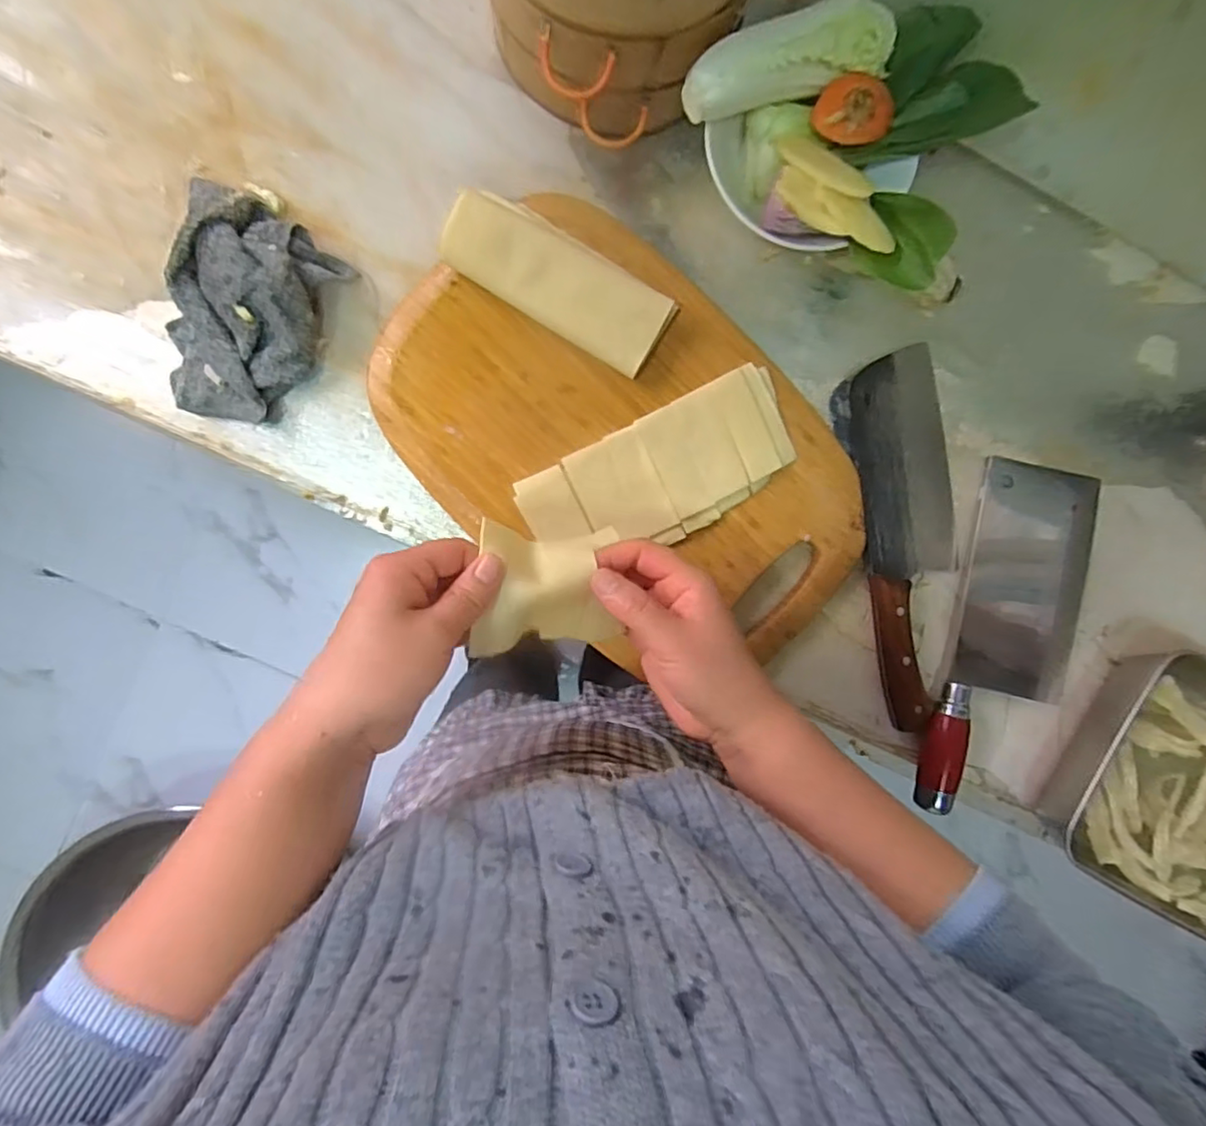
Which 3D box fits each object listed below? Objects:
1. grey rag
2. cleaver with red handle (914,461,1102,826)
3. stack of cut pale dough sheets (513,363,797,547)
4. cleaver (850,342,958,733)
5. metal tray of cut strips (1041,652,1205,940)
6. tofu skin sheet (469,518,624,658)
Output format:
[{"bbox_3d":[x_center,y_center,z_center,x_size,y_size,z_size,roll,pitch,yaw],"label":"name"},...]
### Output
[{"bbox_3d":[-0.255,-0.175,0.428,0.109,0.042,0.149,27,90,-4],"label":"grey rag"},{"bbox_3d":[0.327,0.061,0.494,0.103,0.023,0.281,14,91,-4],"label":"cleaver with red handle"},{"bbox_3d":[0.043,-0.063,0.454,0.199,0.014,0.087,-27,93,-2],"label":"stack of cut pale dough sheets"},{"bbox_3d":[0.243,-0.019,0.480,0.080,0.023,0.288,-6,92,-3],"label":"cleaver"},{"bbox_3d":[0.491,0.195,0.500,0.245,0.043,0.195,29,90,-4],"label":"metal tray of cut strips"},{"bbox_3d":[-0.030,0.016,0.349,0.077,0.037,0.071,4,92,-4],"label":"tofu skin sheet"}]

